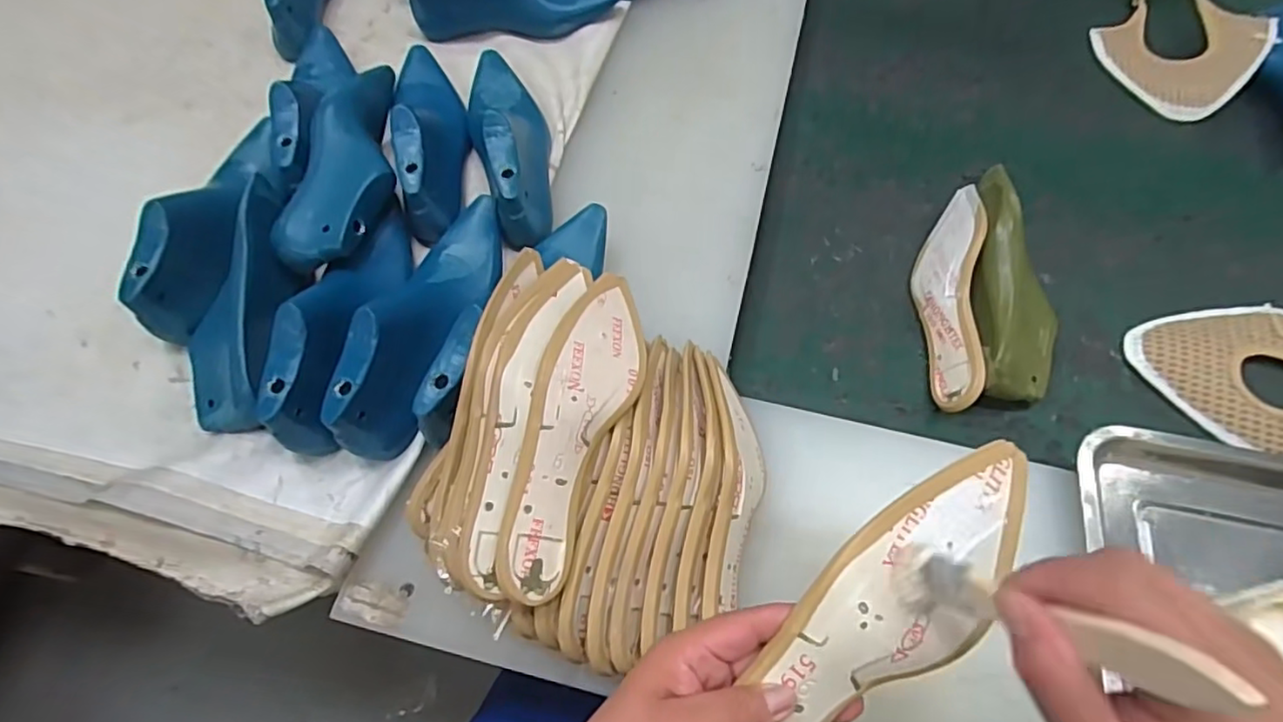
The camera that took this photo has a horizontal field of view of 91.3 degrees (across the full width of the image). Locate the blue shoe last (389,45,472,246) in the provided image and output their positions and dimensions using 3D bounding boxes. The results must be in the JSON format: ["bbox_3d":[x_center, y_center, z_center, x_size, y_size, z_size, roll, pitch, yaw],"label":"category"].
[{"bbox_3d":[-0.215,-0.244,0.629,0.067,0.077,0.267,-12,63,-4],"label":"blue shoe last"}]

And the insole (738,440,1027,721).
[{"bbox_3d":[0.111,0.137,0.312,0.066,0.039,0.244,41,86,20],"label":"insole"}]

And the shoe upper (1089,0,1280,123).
[{"bbox_3d":[0.674,-0.404,0.783,0.174,0.036,0.241,39,70,19],"label":"shoe upper"}]

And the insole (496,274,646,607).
[{"bbox_3d":[-0.042,0.038,0.436,0.062,0.046,0.241,11,64,8],"label":"insole"}]

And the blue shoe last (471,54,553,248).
[{"bbox_3d":[-0.133,-0.239,0.622,0.075,0.077,0.263,-17,63,-7],"label":"blue shoe last"}]

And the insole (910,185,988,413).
[{"bbox_3d":[0.300,-0.067,0.602,0.035,0.070,0.249,23,63,-28],"label":"insole"}]

